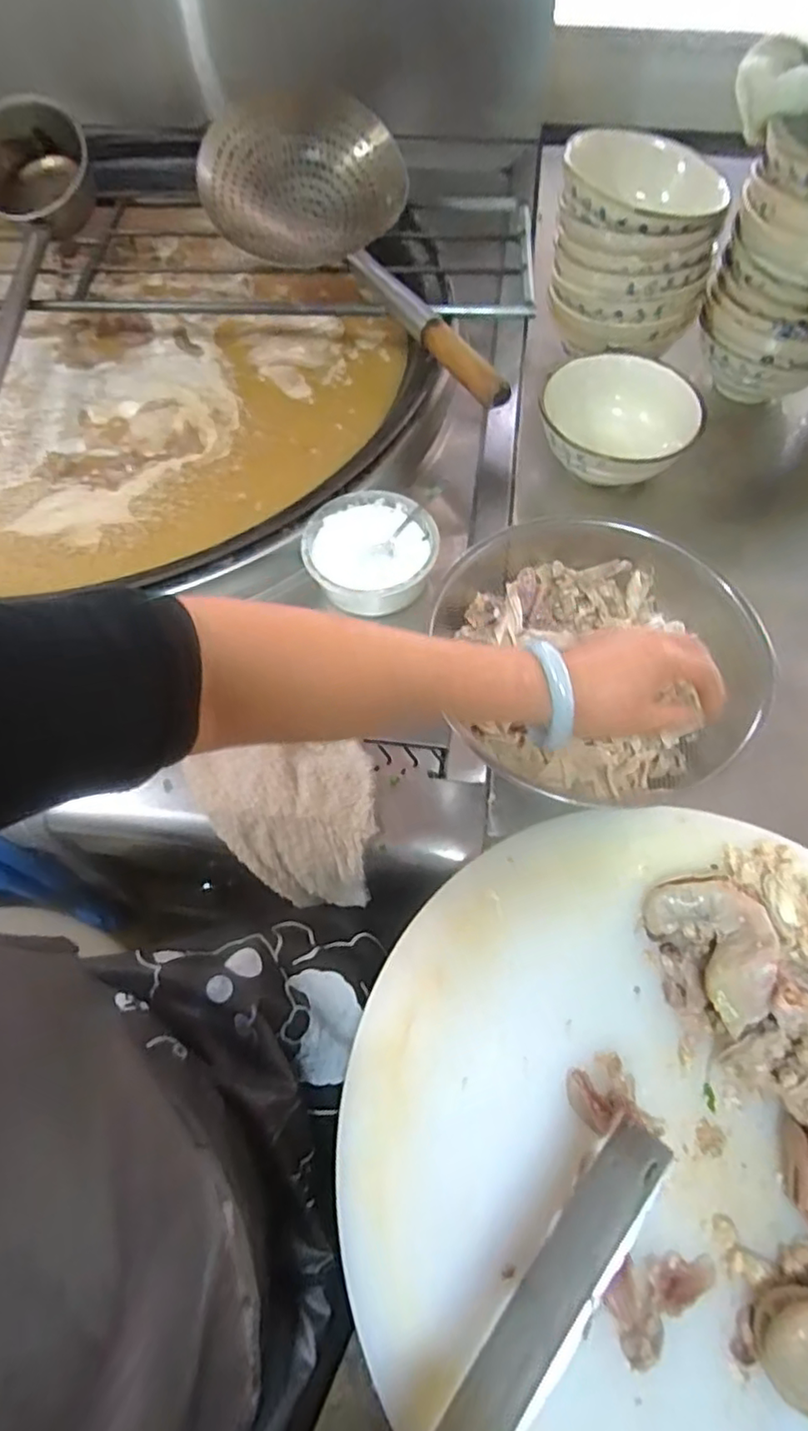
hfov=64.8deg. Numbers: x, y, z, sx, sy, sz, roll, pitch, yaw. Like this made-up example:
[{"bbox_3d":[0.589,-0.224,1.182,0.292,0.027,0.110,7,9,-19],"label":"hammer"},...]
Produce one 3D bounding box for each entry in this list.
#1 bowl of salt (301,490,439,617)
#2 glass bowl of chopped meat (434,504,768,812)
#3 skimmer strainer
[{"bbox_3d":[-0.036,-0.167,0.672,0.135,0.044,0.138,0,64,1],"label":"bowl of salt"},{"bbox_3d":[0.178,-0.050,0.548,0.260,0.094,0.255,0,64,1],"label":"glass bowl of chopped meat"},{"bbox_3d":[-0.027,-0.477,0.687,0.162,0.129,0.404,-39,81,-16],"label":"skimmer strainer"}]

